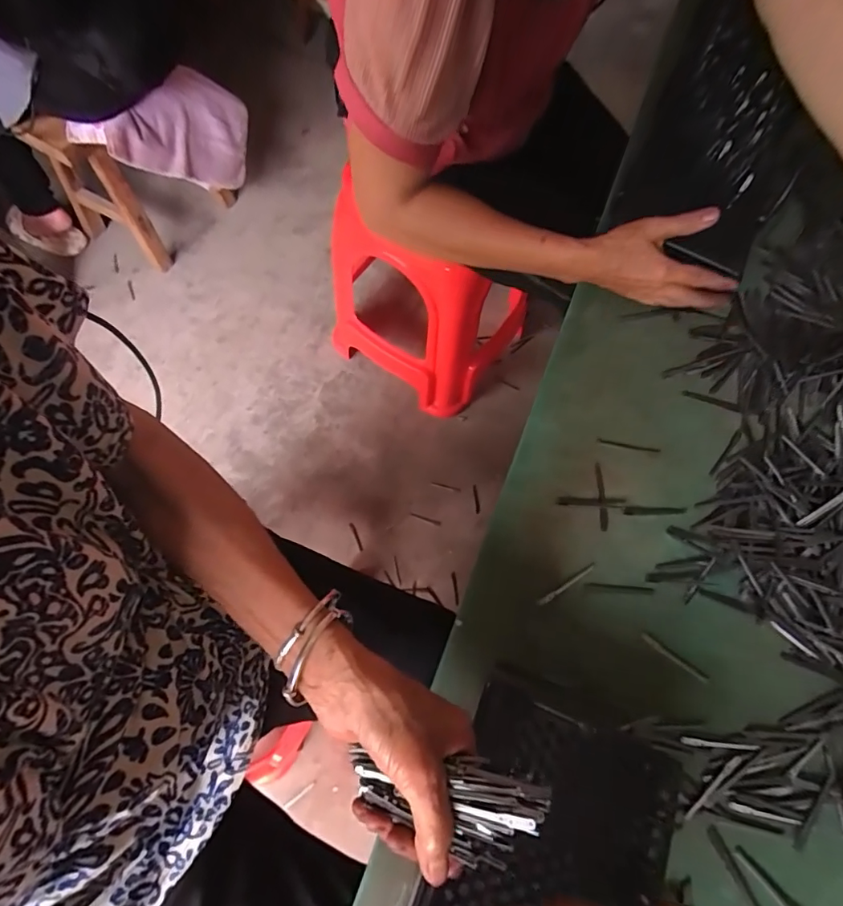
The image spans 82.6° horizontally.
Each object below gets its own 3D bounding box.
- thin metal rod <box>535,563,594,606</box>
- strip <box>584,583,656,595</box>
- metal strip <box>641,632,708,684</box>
[{"bbox_3d":[0.134,0.122,0.442,0.065,0.004,0.006,-30,72,-10],"label":"thin metal rod"},{"bbox_3d":[0.184,0.125,0.444,0.064,0.004,0.006,5,69,2],"label":"strip"},{"bbox_3d":[0.224,0.181,0.424,0.064,0.006,0.008,33,73,12],"label":"metal strip"}]

